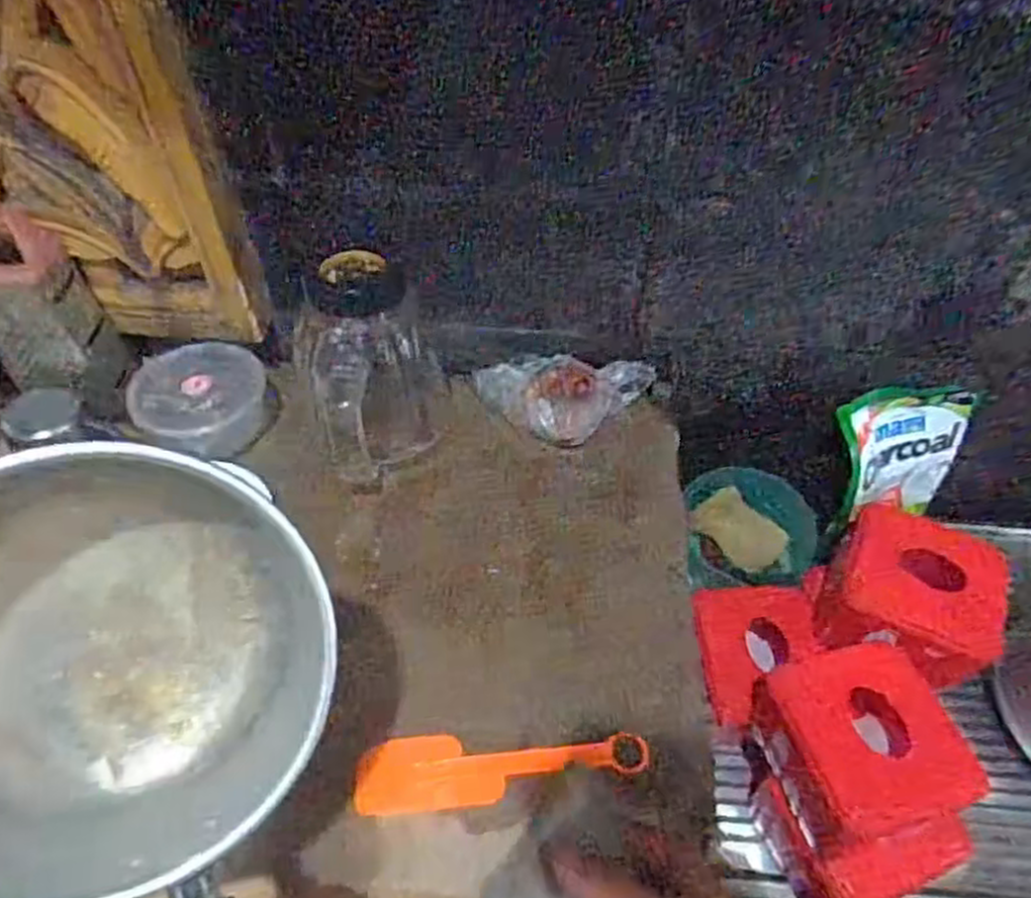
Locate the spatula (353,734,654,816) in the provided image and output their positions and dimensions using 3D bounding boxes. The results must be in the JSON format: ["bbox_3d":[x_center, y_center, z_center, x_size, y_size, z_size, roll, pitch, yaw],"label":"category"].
[{"bbox_3d":[-0.008,0.215,0.511,0.194,0.018,0.045,-3,53,-3],"label":"spatula"}]

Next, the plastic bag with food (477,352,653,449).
[{"bbox_3d":[0.052,-0.046,0.717,0.163,0.063,0.073,-7,53,-7],"label":"plastic bag with food"}]

